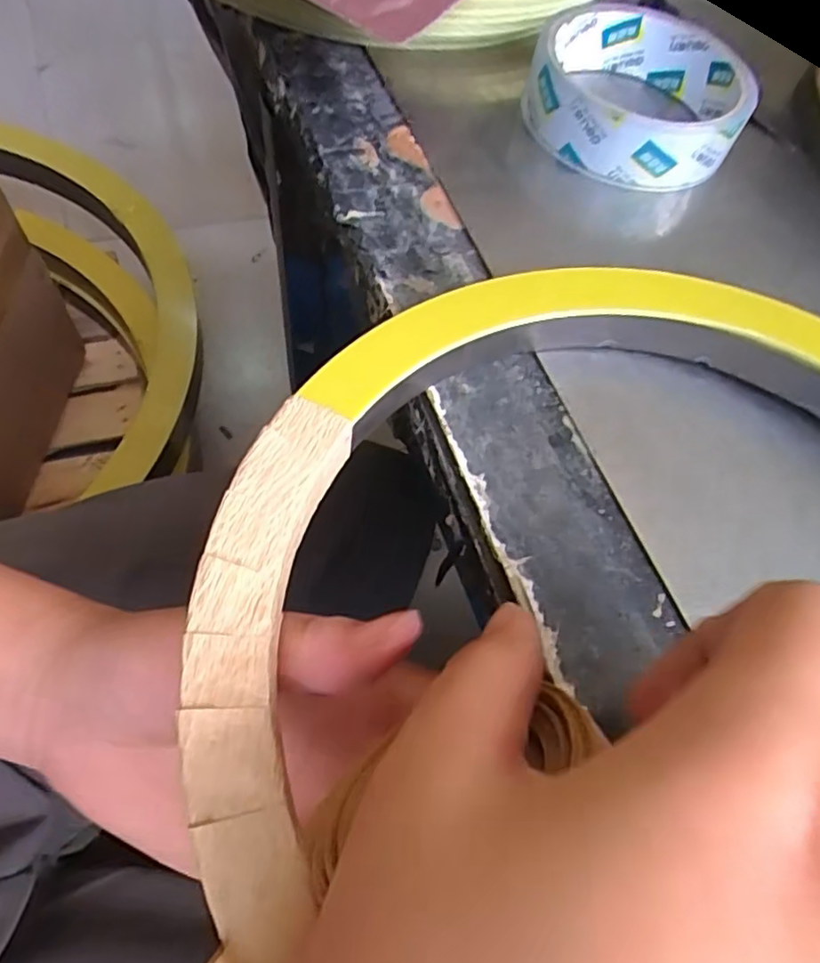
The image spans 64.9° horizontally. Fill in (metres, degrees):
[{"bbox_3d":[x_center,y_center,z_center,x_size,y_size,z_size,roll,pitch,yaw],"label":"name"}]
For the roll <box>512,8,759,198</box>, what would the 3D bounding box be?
[{"bbox_3d":[0.091,-0.161,0.264,0.085,0.026,0.084,13,60,0],"label":"roll"}]

